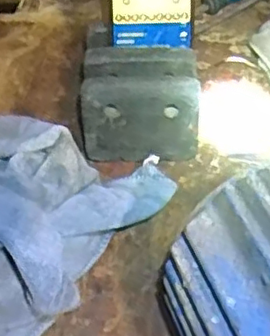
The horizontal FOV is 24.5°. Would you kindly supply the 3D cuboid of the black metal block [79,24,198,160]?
[{"bbox_3d":[0.007,-0.063,0.571,0.104,0.085,0.104,1,47,3],"label":"black metal block"}]

